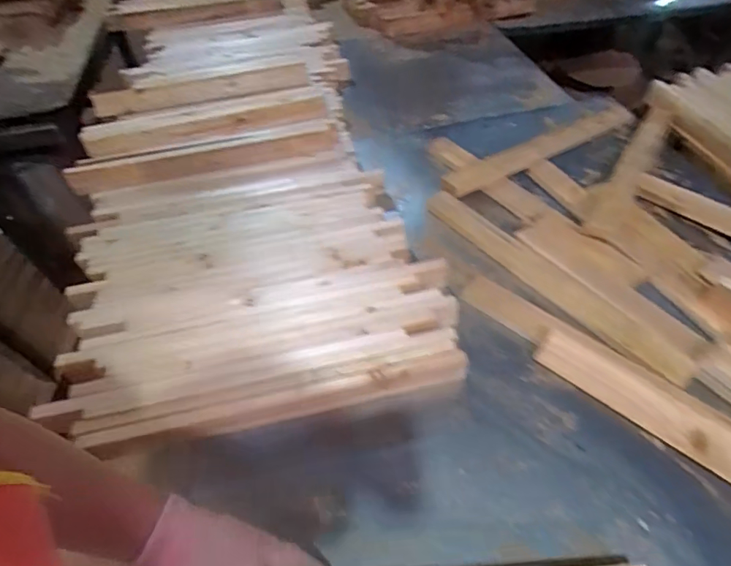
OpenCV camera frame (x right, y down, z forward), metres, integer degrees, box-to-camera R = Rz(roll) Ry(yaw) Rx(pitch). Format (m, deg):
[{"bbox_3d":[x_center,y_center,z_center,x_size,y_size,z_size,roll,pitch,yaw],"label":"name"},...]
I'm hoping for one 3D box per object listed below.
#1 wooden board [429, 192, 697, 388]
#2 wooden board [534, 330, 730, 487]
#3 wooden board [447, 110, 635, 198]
[{"bbox_3d":[0.288,-0.011,0.732,0.066,0.022,0.478,-33,57,-21],"label":"wooden board"},{"bbox_3d":[0.438,0.208,0.523,0.491,0.035,0.065,35,61,27],"label":"wooden board"},{"bbox_3d":[0.361,-0.279,0.928,0.451,0.029,0.057,-24,52,-17],"label":"wooden board"}]

